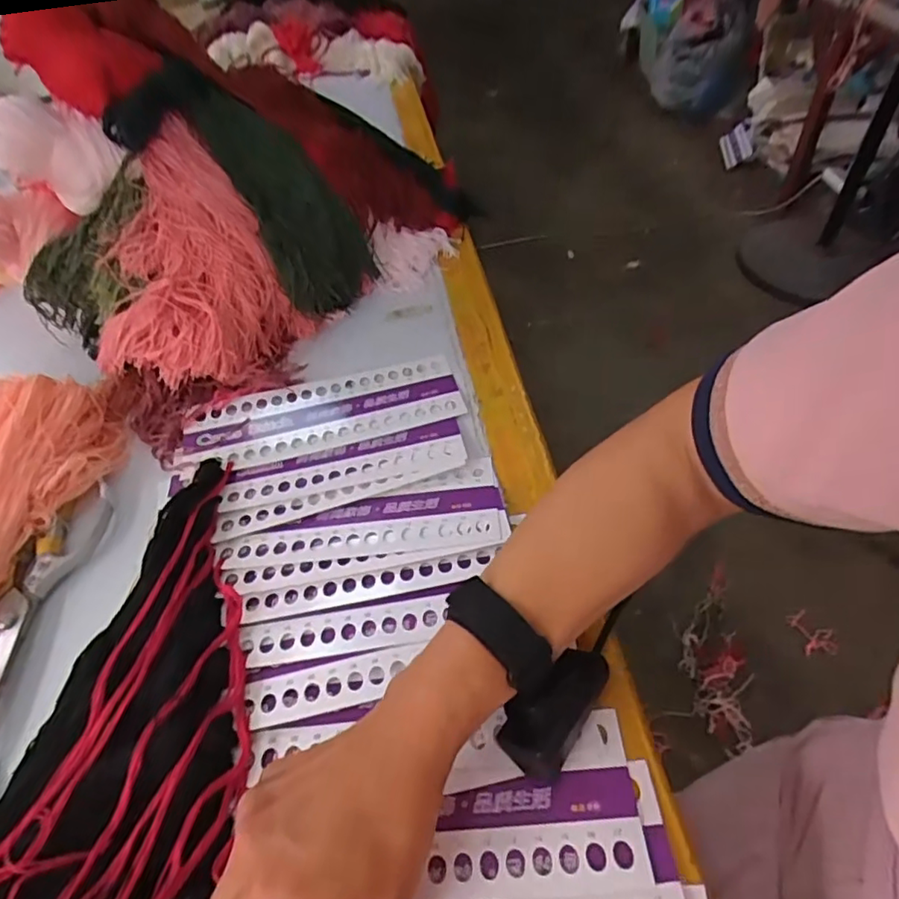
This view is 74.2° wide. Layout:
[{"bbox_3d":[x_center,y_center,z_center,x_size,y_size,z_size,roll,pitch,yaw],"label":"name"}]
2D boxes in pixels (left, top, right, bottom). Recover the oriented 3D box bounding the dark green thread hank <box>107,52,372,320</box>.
[{"bbox_3d":[-0.181,-0.254,0.590,0.045,0.255,0.149,-26,24,45],"label":"dark green thread hank"}]

